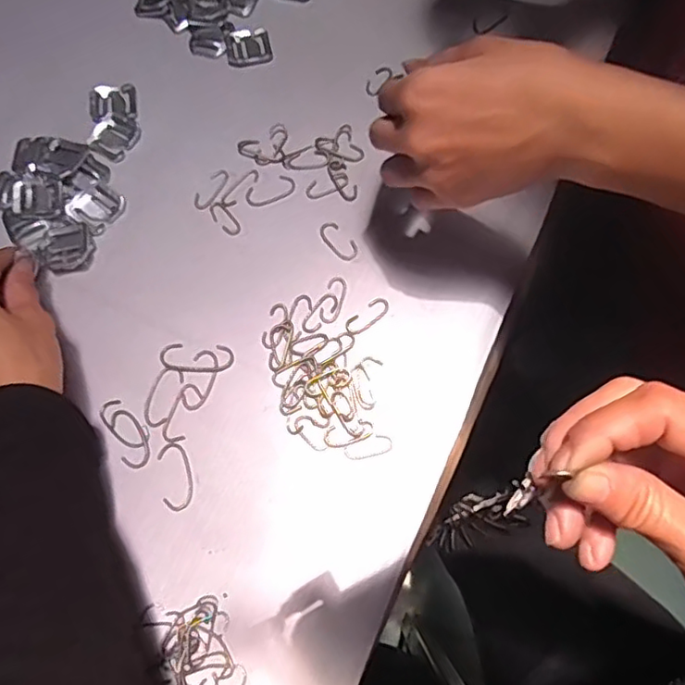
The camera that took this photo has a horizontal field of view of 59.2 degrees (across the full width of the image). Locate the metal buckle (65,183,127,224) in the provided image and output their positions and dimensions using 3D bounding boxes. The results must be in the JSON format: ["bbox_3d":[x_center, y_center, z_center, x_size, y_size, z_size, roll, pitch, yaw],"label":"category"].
[{"bbox_3d":[-0.177,-0.099,0.431,0.035,0.004,0.031,29,76,11],"label":"metal buckle"}]

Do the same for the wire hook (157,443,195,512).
[{"bbox_3d":[-0.103,0.083,0.373,0.019,0.004,0.041,-15,72,-3],"label":"wire hook"}]

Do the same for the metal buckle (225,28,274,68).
[{"bbox_3d":[-0.073,-0.230,0.470,0.035,0.004,0.029,-12,72,-1],"label":"metal buckle"}]

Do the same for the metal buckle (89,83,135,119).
[{"bbox_3d":[-0.176,-0.183,0.460,0.035,0.004,0.028,-10,72,-1],"label":"metal buckle"}]

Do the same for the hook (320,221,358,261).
[{"bbox_3d":[-0.003,-0.071,0.417,0.016,0.004,0.033,-40,75,-10],"label":"hook"}]

